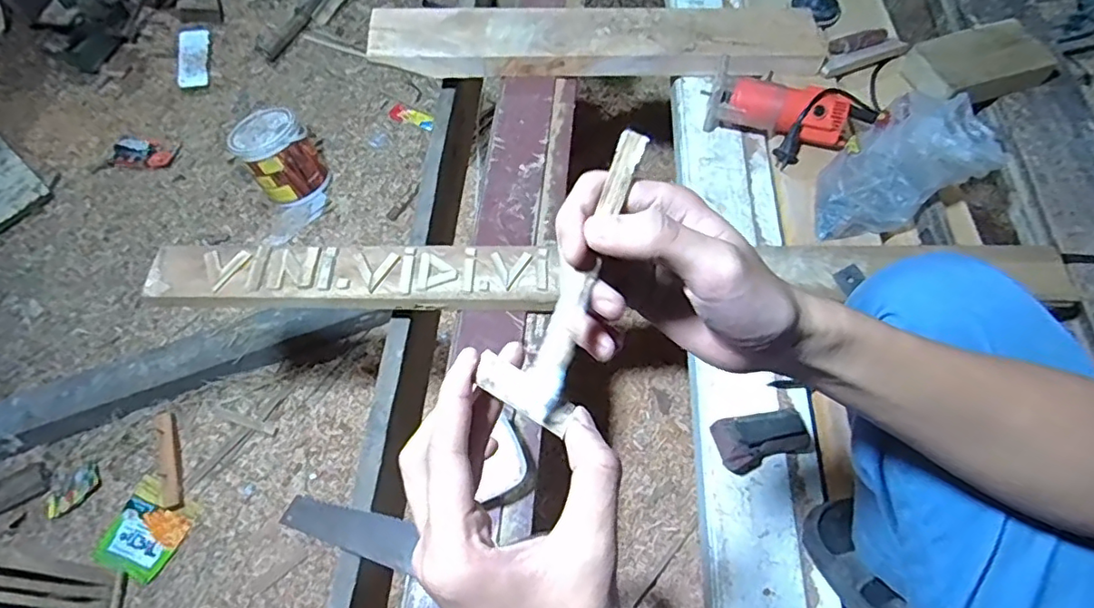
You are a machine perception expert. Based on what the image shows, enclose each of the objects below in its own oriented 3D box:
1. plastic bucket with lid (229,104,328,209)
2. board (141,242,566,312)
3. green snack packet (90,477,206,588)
[{"bbox_3d":[-0.706,-0.394,1.554,0.201,0.181,0.211,-31,66,-15],"label":"plastic bucket with lid"},{"bbox_3d":[-0.256,-0.039,0.776,0.538,0.025,0.089,1,62,1],"label":"board"},{"bbox_3d":[-0.825,0.465,1.212,0.153,0.018,0.172,25,65,13],"label":"green snack packet"}]

